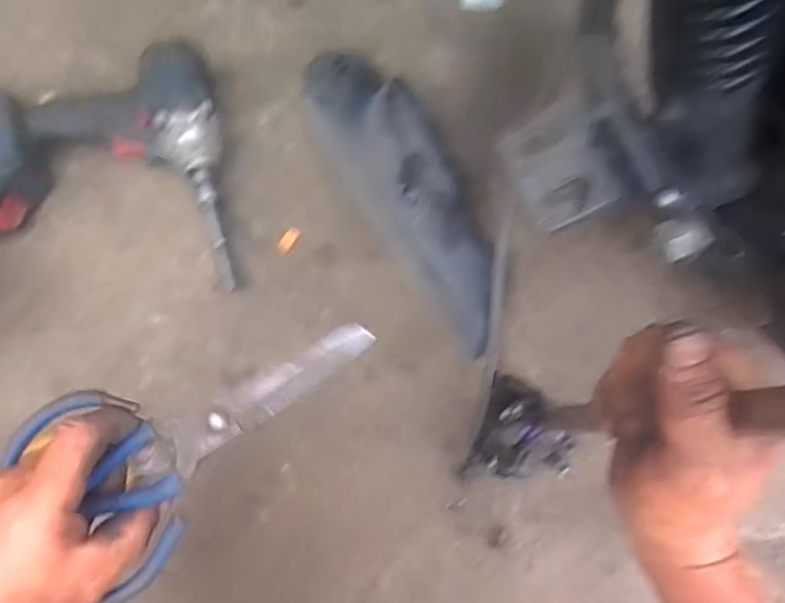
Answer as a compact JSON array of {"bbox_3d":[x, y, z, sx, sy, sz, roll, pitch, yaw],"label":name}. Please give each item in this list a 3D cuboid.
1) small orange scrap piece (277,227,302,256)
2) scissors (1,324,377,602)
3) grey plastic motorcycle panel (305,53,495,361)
[{"bbox_3d":[-0.093,-0.054,0.543,0.012,0.007,0.027,35,91,9],"label":"small orange scrap piece"},{"bbox_3d":[-0.097,0.071,0.317,0.195,0.027,0.107,-28,76,3],"label":"scissors"},{"bbox_3d":[0.009,-0.100,0.532,0.084,0.053,0.303,-24,76,-6],"label":"grey plastic motorcycle panel"}]

